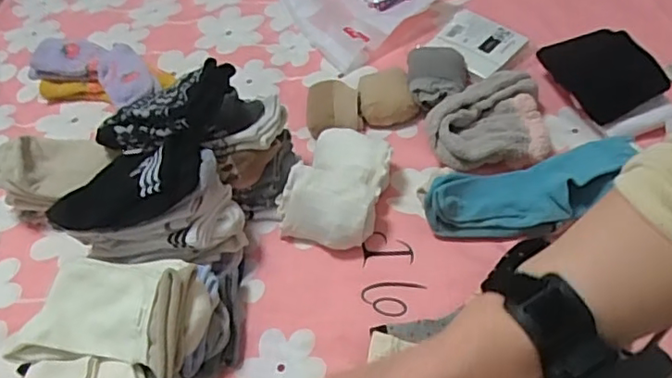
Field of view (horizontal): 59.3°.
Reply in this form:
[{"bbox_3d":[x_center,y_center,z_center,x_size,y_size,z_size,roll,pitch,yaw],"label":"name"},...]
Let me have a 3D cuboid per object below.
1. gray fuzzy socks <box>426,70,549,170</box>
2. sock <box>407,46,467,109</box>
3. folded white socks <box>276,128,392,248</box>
[{"bbox_3d":[0.160,-0.071,0.640,0.130,0.051,0.105,-6,53,0],"label":"gray fuzzy socks"},{"bbox_3d":[0.117,-0.125,0.689,0.070,0.040,0.077,4,54,8],"label":"sock"},{"bbox_3d":[0.002,-0.008,0.608,0.100,0.050,0.132,14,56,15],"label":"folded white socks"}]

